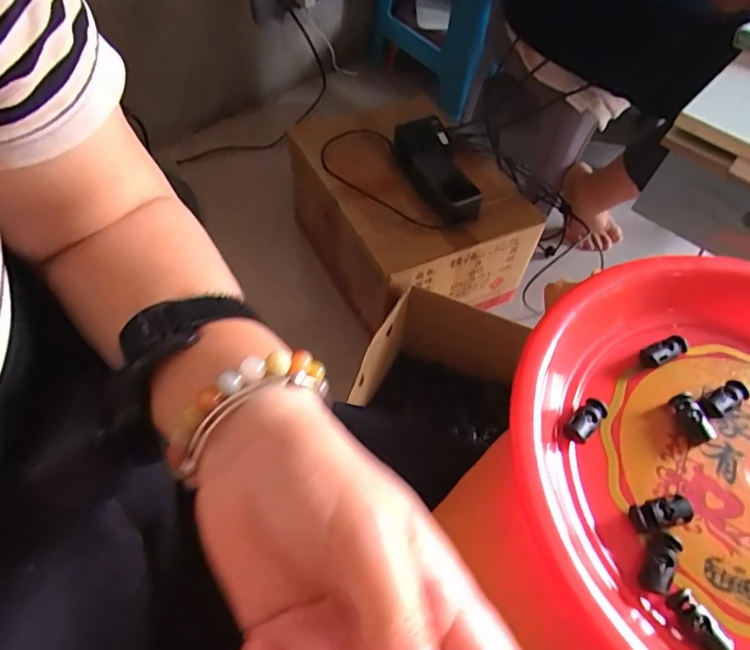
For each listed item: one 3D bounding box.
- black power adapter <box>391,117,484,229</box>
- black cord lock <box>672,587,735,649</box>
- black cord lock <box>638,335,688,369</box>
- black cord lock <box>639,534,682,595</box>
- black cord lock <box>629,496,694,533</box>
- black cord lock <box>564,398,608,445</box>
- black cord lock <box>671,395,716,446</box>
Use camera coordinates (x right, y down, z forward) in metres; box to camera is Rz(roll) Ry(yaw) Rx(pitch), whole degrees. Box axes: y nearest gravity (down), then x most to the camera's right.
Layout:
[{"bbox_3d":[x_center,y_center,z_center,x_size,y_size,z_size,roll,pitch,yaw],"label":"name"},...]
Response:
[{"bbox_3d":[0.099,-0.254,0.840,0.076,0.060,0.215,-17,59,-14],"label":"black power adapter"},{"bbox_3d":[0.143,0.131,0.233,0.013,0.008,0.027,-17,59,-14],"label":"black cord lock"},{"bbox_3d":[0.170,0.015,0.311,0.031,0.009,0.012,-19,59,-16],"label":"black cord lock"},{"bbox_3d":[0.131,0.109,0.244,0.013,0.010,0.027,30,59,16],"label":"black cord lock"},{"bbox_3d":[0.140,0.092,0.257,0.026,0.013,0.013,-5,56,-7],"label":"black cord lock"},{"bbox_3d":[0.113,0.050,0.282,0.029,0.013,0.013,-38,66,-25],"label":"black cord lock"},{"bbox_3d":[0.170,0.051,0.285,0.012,0.011,0.026,-12,58,-11],"label":"black cord lock"}]

